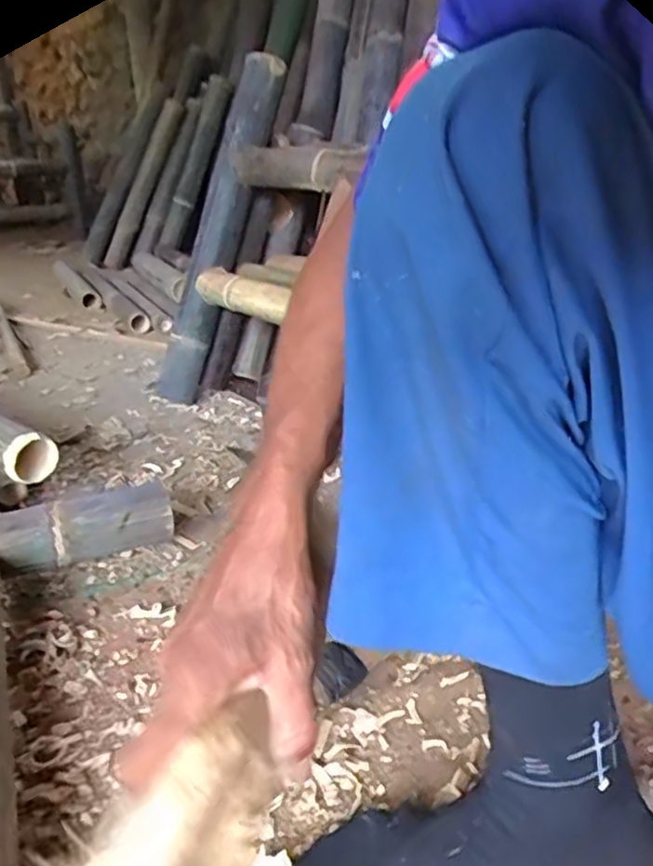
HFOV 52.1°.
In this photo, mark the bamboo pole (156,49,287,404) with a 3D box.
[{"bbox_3d":[-0.197,-0.372,1.230,0.073,0.640,0.095,22,7,39],"label":"bamboo pole"}]

